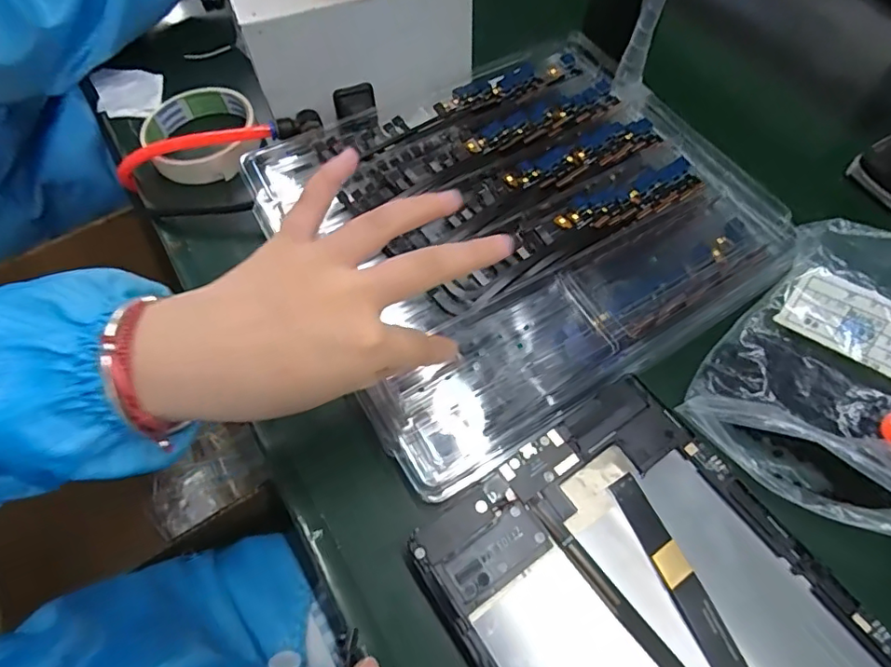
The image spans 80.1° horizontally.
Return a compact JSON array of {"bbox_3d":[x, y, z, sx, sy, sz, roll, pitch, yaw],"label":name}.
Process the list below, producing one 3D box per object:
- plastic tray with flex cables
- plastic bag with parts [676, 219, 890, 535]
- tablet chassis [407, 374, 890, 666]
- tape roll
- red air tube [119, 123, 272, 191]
[{"bbox_3d":[0.046,-0.073,0.325,0.266,0.021,0.236,-28,65,-10],"label":"plastic tray with flex cables"},{"bbox_3d":[0.223,0.023,0.279,0.135,0.044,0.160,35,70,19],"label":"plastic bag with parts"},{"bbox_3d":[0.107,0.144,0.220,0.148,0.008,0.234,-33,65,-14],"label":"tablet chassis"},{"bbox_3d":[-0.192,-0.155,0.412,0.087,0.021,0.093,0,61,0],"label":"tape roll"},{"bbox_3d":[-0.194,-0.134,0.396,0.137,0.035,0.009,-12,62,13],"label":"red air tube"}]

